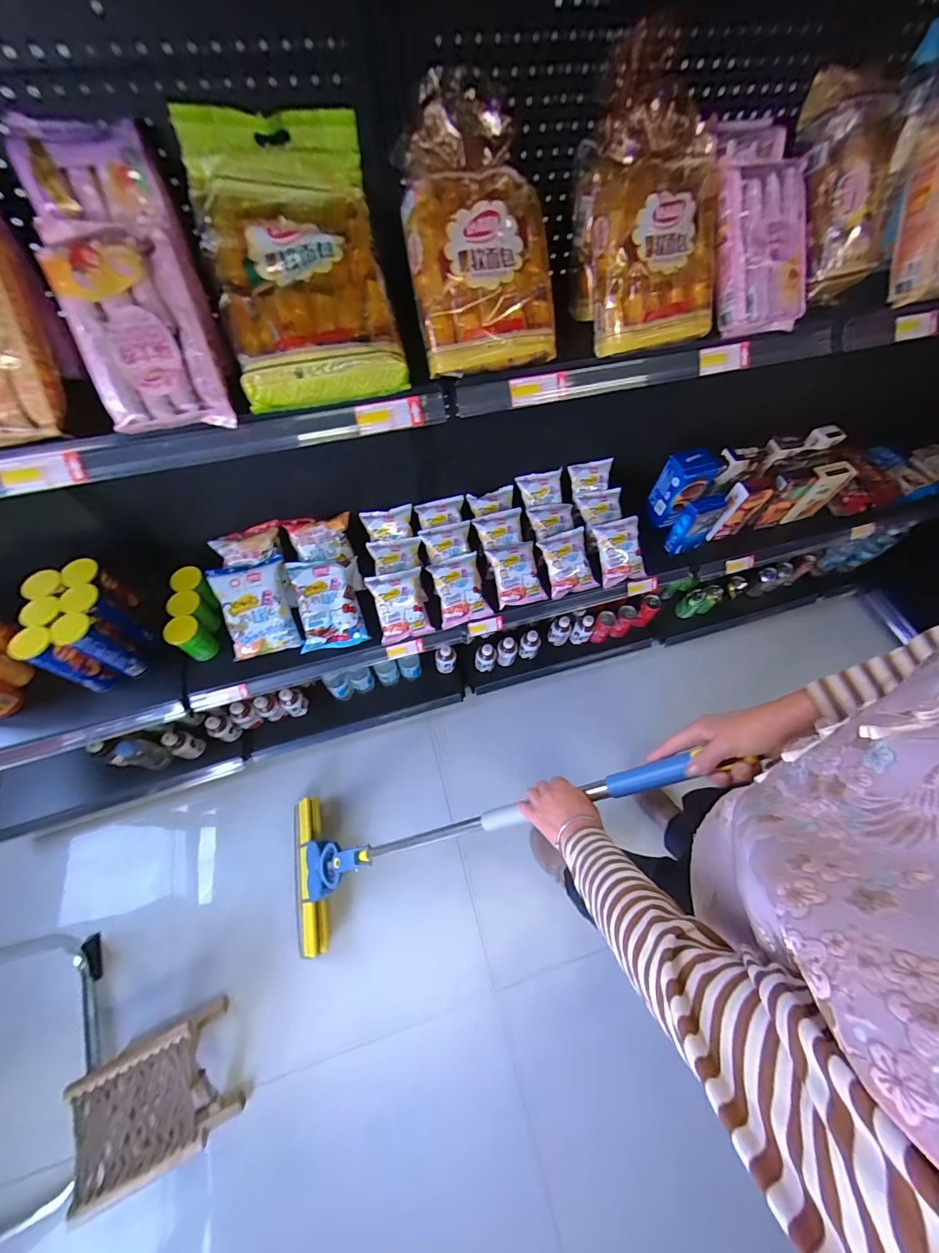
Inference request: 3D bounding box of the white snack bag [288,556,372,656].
[{"bbox_3d":[-0.349,-0.058,1.029,0.165,0.051,0.222,-10,90,-9],"label":"white snack bag"}]

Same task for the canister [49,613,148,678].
[{"bbox_3d":[-0.795,0.045,0.901,0.076,0.187,0.067,26,64,12],"label":"canister"}]

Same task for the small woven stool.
[{"bbox_3d":[-0.639,0.968,0.866,0.230,0.164,0.214,-19,64,-11],"label":"small woven stool"}]

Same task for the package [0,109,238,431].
[{"bbox_3d":[-0.408,-0.410,0.493,0.149,0.051,0.338,-19,98,-12],"label":"package"}]

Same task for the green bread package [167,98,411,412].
[{"bbox_3d":[-0.221,-0.467,0.539,0.218,0.069,0.333,-13,92,-9],"label":"green bread package"}]

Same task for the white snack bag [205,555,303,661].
[{"bbox_3d":[-0.517,-0.043,1.005,0.167,0.047,0.224,-14,95,-10],"label":"white snack bag"}]

